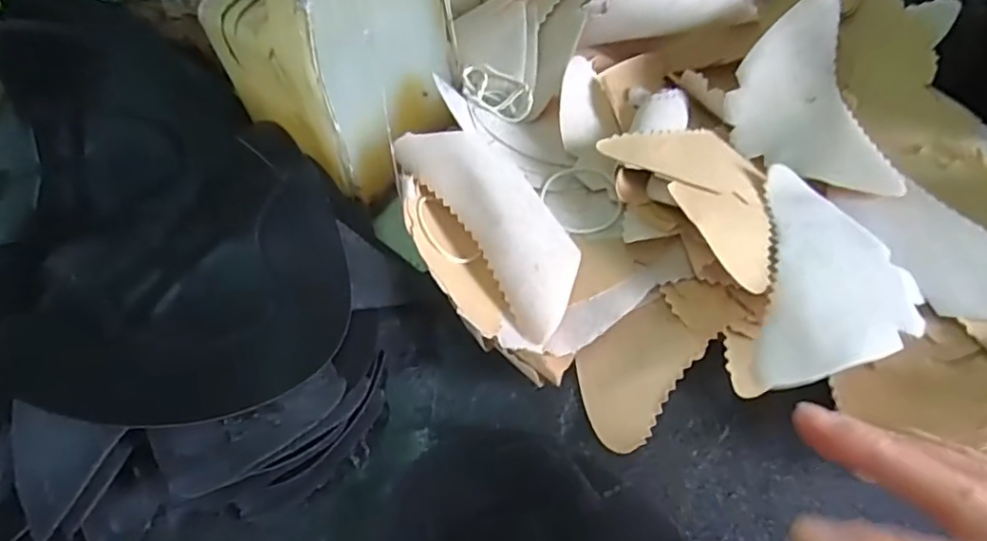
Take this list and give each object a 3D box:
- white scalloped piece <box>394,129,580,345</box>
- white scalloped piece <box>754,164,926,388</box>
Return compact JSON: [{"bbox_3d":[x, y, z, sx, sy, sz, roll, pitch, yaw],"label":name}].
[{"bbox_3d":[0.003,-0.033,0.353,0.054,0.020,0.146,-31,63,-16],"label":"white scalloped piece"},{"bbox_3d":[0.177,0.004,0.307,0.075,0.021,0.139,15,60,10],"label":"white scalloped piece"}]

